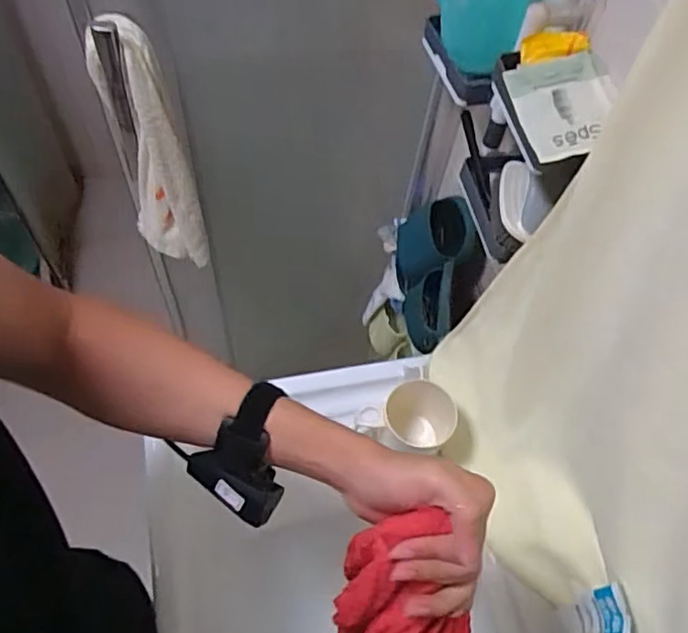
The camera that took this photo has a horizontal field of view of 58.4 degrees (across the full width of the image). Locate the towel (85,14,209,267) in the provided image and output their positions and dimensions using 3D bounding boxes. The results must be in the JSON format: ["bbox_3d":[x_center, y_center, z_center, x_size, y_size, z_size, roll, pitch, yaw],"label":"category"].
[{"bbox_3d":[-0.259,-0.214,0.838,0.083,0.334,0.126,-26,64,-19],"label":"towel"}]

